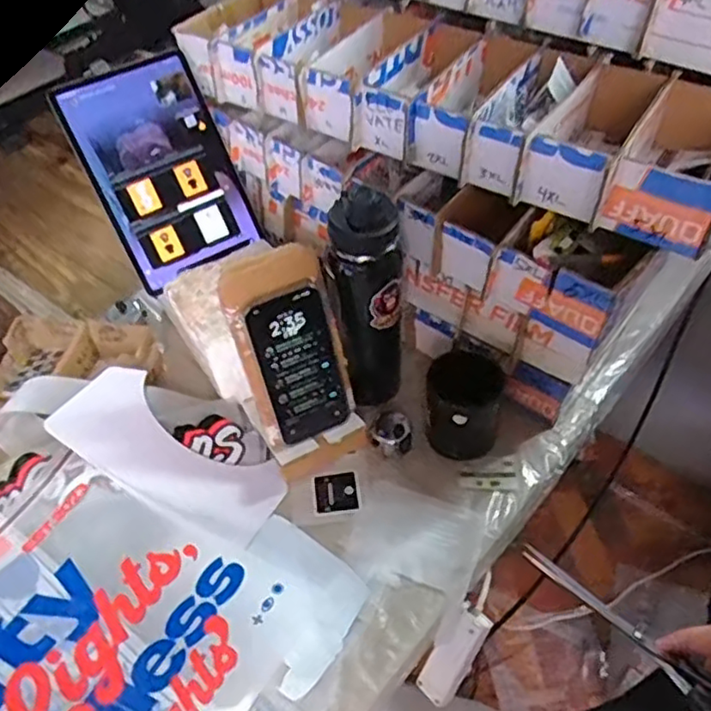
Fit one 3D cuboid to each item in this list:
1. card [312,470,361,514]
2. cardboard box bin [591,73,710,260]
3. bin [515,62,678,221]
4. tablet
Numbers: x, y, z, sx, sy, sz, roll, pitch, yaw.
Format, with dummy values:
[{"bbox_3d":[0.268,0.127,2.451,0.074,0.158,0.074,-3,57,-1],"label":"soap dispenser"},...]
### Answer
[{"bbox_3d":[-0.021,0.147,0.697,0.046,0.004,0.049,-8,44,-3],"label":"card"},{"bbox_3d":[0.299,-0.176,0.580,0.094,0.066,0.183,25,54,23],"label":"cardboard box bin"},{"bbox_3d":[0.227,-0.208,0.616,0.087,0.071,0.190,23,54,22],"label":"bin"},{"bbox_3d":[-0.227,-0.219,0.765,0.161,0.235,0.011,-29,15,-18],"label":"tablet"}]

